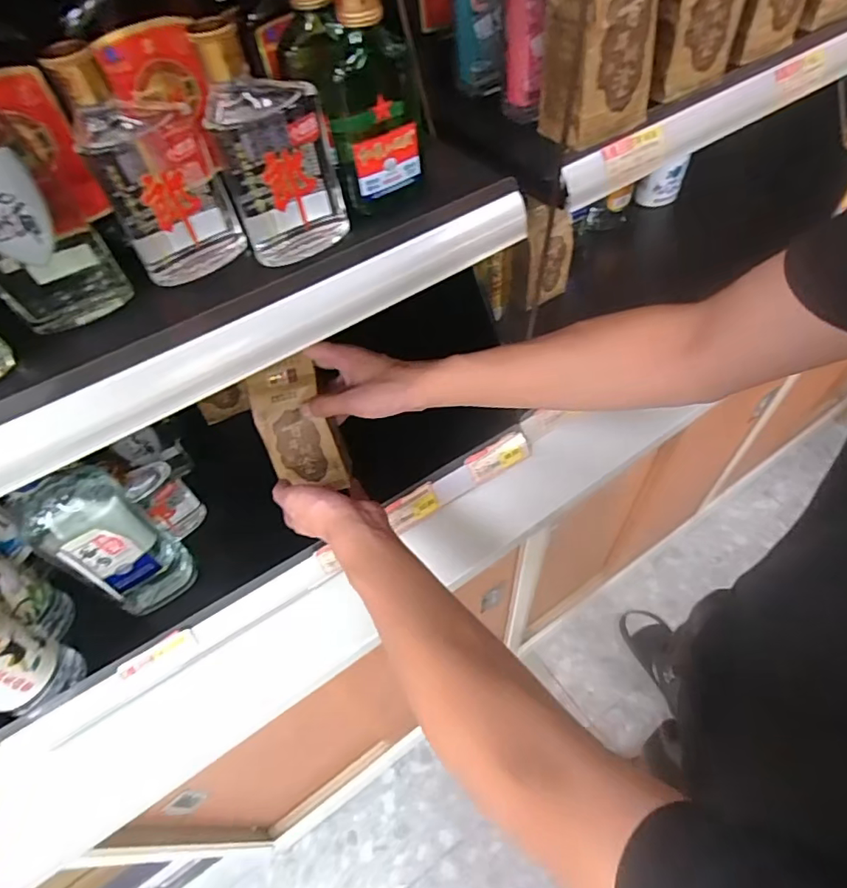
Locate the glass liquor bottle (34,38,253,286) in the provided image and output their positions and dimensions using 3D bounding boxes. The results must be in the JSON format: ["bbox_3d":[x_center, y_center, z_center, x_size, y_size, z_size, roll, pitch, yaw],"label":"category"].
[{"bbox_3d":[-0.163,-0.169,0.324,0.068,0.126,0.045,-23,55,-10],"label":"glass liquor bottle"}]

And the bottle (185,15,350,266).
[{"bbox_3d":[-0.089,-0.181,0.322,0.071,0.130,0.034,-24,56,-11],"label":"bottle"}]

